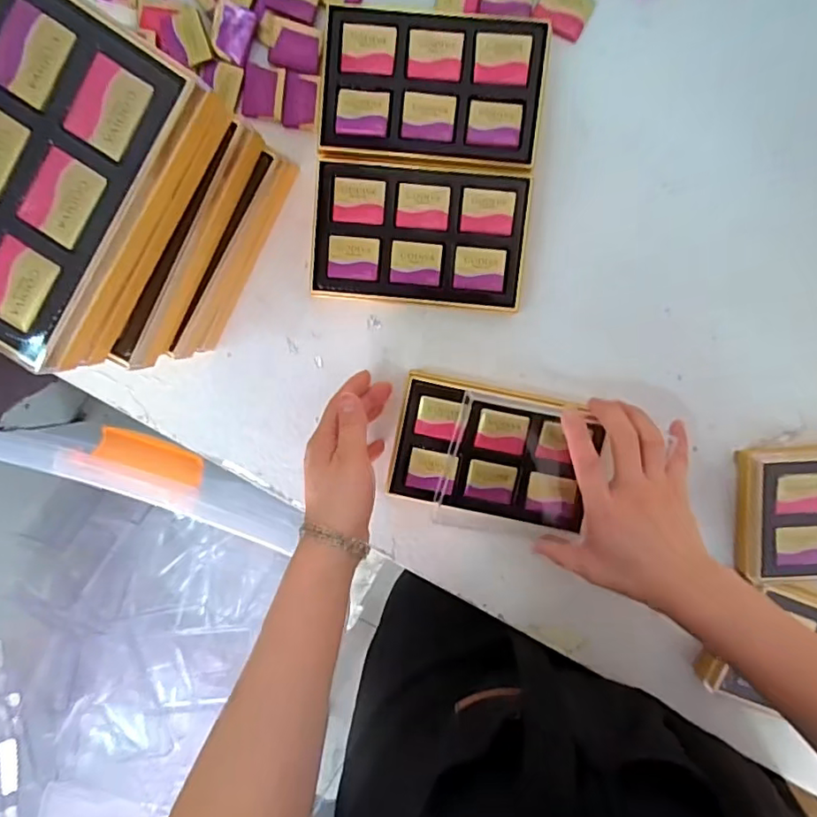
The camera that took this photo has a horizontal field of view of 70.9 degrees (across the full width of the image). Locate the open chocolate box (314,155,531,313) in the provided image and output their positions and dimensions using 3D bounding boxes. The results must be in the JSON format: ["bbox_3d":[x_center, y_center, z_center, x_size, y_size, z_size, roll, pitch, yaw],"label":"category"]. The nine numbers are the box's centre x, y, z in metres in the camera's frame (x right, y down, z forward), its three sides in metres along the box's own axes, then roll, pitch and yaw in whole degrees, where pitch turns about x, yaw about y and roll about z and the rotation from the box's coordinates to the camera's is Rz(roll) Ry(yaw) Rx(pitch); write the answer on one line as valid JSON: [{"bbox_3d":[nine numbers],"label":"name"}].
[{"bbox_3d":[0.009,-0.134,0.451,0.160,0.027,0.102,5,99,2],"label":"open chocolate box"}]

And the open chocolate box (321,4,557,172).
[{"bbox_3d":[0.018,-0.238,0.435,0.161,0.030,0.103,6,99,2],"label":"open chocolate box"}]

